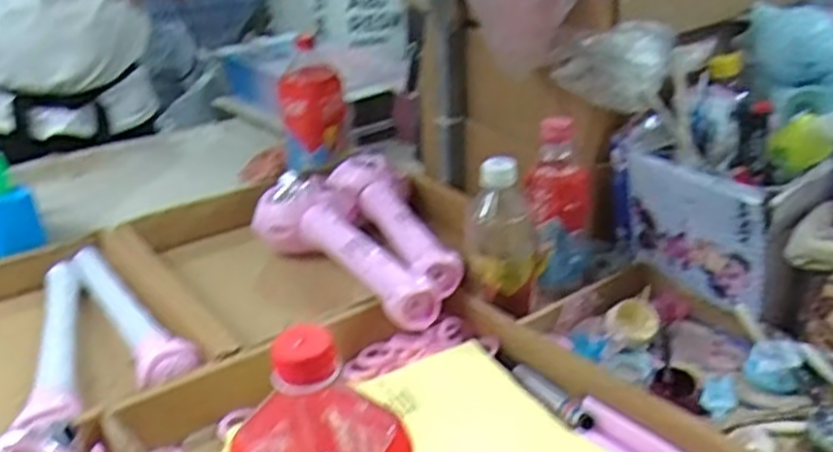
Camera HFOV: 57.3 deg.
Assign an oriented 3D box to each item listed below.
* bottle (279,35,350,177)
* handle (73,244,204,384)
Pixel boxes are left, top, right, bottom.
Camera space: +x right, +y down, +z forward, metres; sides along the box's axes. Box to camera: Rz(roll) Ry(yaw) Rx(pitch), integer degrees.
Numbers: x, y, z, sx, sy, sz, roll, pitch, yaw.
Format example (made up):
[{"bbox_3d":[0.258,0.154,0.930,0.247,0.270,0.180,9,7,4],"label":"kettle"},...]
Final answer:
[{"bbox_3d":[-0.151,-0.177,1.114,0.095,0.171,0.092,-4,25,-6],"label":"bottle"},{"bbox_3d":[-0.294,0.088,0.768,0.051,0.042,0.310,-18,30,-33],"label":"handle"}]

